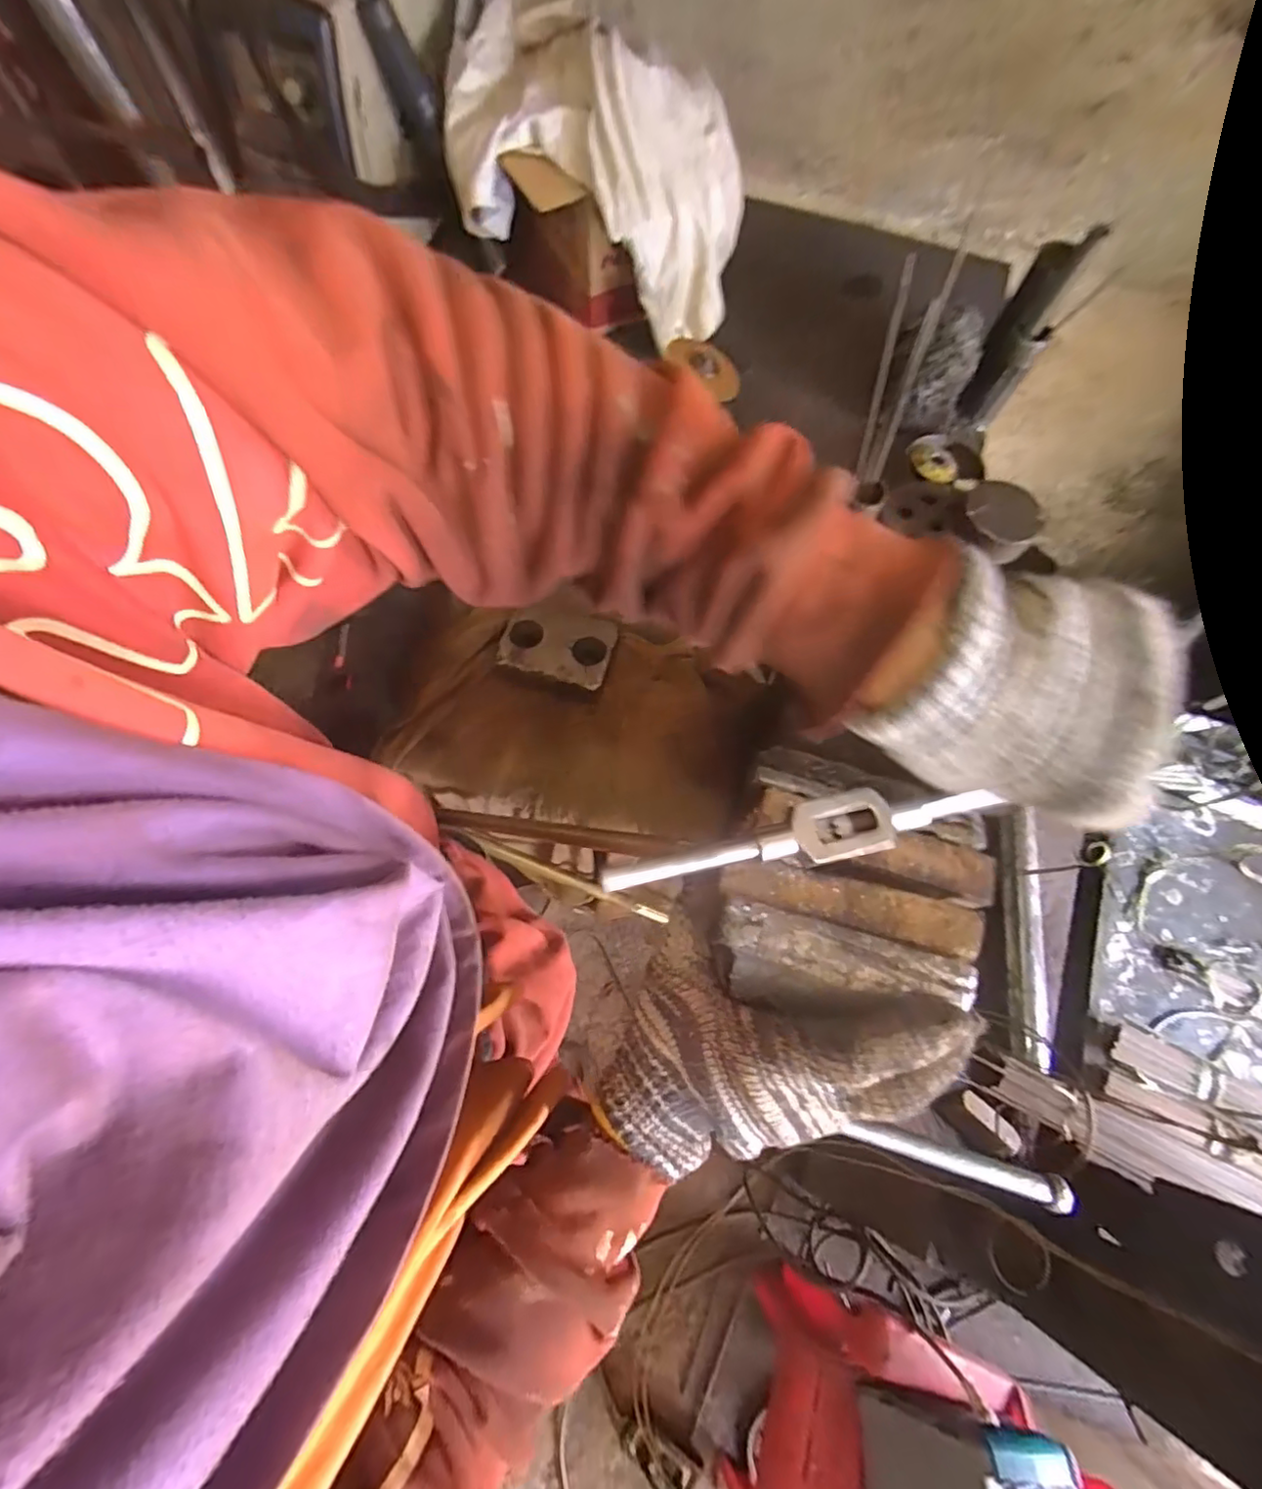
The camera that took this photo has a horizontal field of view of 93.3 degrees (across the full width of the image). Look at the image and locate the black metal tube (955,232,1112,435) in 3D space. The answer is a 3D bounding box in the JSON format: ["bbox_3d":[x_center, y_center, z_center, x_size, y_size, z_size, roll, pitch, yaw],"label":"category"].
[{"bbox_3d":[0.400,-0.420,0.611,0.053,0.176,0.057,26,72,6],"label":"black metal tube"}]

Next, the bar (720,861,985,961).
[{"bbox_3d":[0.109,0.079,0.297,0.125,0.011,0.026,16,71,3],"label":"bar"}]

